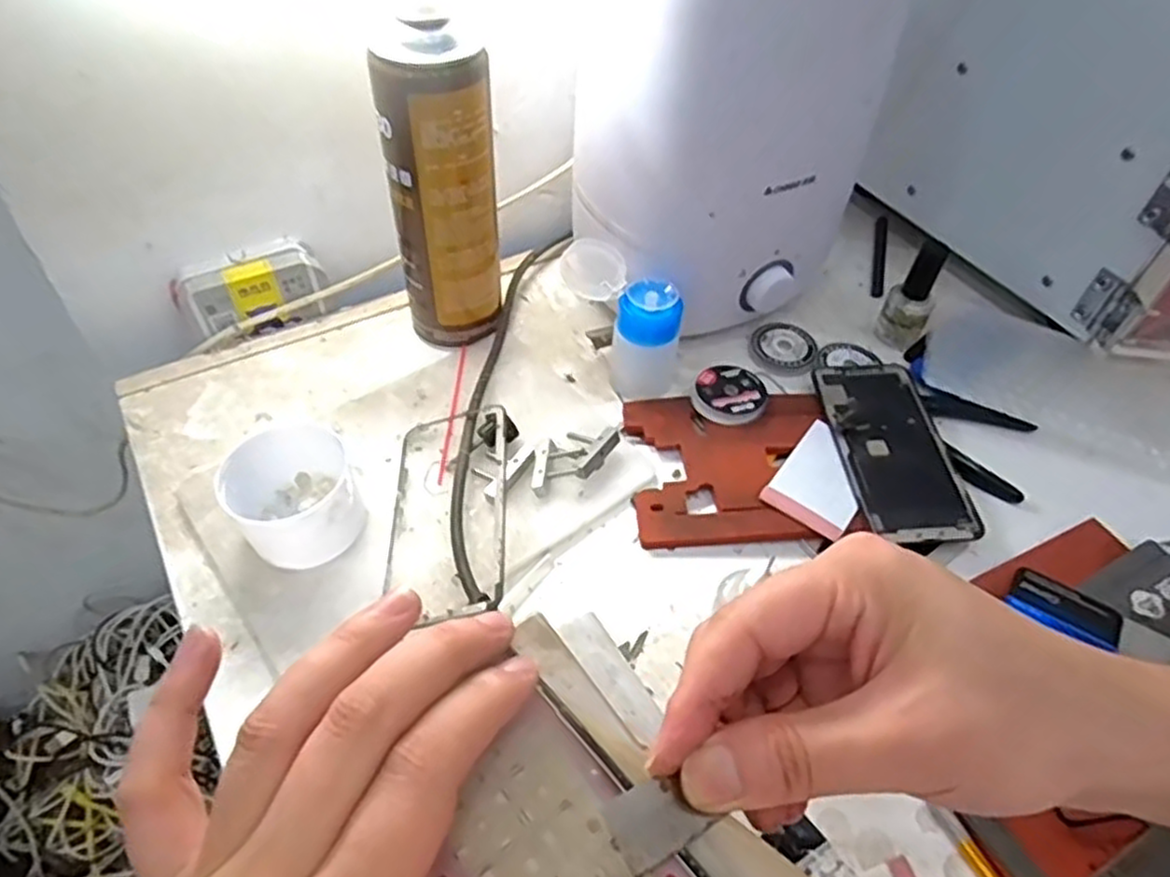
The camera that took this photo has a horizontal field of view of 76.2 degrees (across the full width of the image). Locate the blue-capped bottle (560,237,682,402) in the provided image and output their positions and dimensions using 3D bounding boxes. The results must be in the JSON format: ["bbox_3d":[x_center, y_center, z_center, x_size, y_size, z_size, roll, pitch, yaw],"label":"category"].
[{"bbox_3d":[0.019,-0.083,0.499,0.045,0.080,0.093,-36,60,-29],"label":"blue-capped bottle"}]

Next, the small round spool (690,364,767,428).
[{"bbox_3d":[0.094,-0.028,0.493,0.047,0.011,0.047,2,50,-2],"label":"small round spool"}]

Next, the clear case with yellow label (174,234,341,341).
[{"bbox_3d":[-0.228,-0.101,0.519,0.089,0.051,0.029,-24,55,-22],"label":"clear case with yellow label"}]

